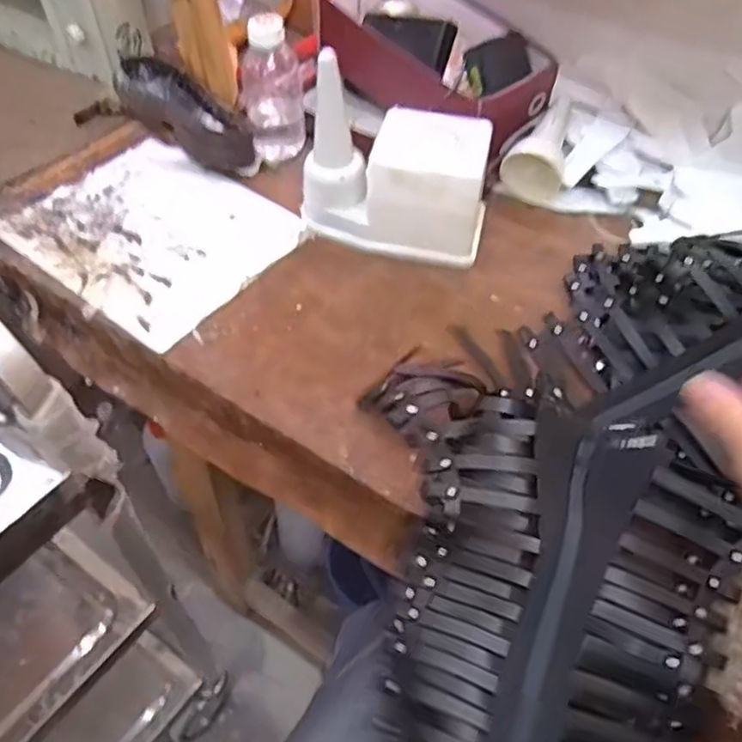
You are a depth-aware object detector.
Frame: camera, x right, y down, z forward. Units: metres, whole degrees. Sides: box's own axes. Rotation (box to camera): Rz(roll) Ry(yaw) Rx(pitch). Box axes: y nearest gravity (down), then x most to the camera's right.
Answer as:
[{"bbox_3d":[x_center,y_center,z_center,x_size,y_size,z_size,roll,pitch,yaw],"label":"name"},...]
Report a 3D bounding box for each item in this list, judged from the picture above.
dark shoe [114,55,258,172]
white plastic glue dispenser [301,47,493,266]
[{"bbox_3d":[-0.240,-0.332,0.882,0.093,0.051,0.258,-34,58,-24],"label":"dark shoe"},{"bbox_3d":[0.026,-0.212,0.716,0.194,0.156,0.097,10,51,9],"label":"white plastic glue dispenser"}]

